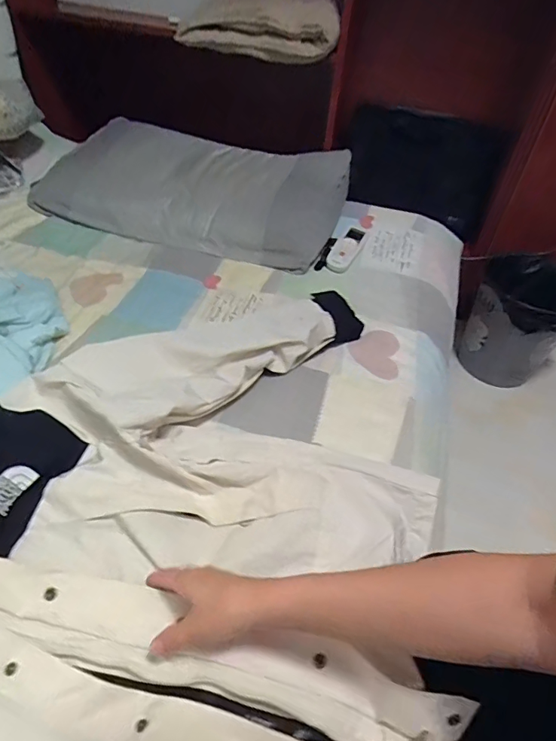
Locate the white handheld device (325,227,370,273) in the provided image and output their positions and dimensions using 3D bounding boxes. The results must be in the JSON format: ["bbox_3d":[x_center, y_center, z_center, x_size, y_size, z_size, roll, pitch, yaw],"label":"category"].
[{"bbox_3d":[0.155,-0.274,1.023,0.058,0.023,0.177,18,45,12],"label":"white handheld device"}]

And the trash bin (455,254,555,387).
[{"bbox_3d":[0.605,-0.114,1.147,0.247,0.246,0.259,24,47,18],"label":"trash bin"}]

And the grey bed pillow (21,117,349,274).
[{"bbox_3d":[-0.188,-0.456,1.112,0.678,0.135,0.408,17,45,11],"label":"grey bed pillow"}]

